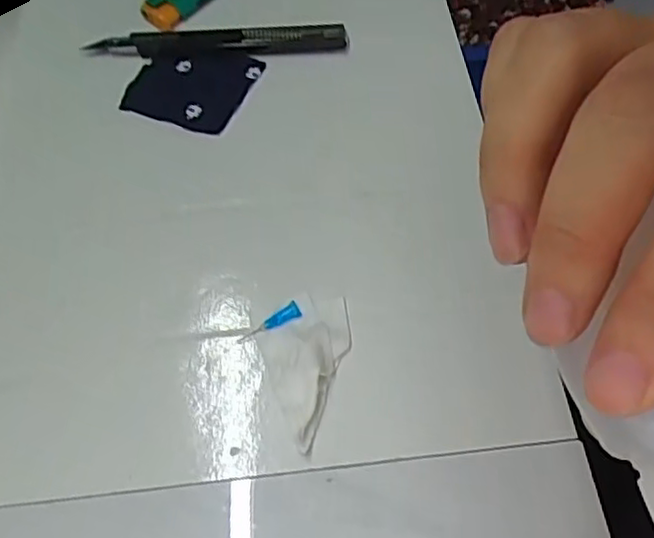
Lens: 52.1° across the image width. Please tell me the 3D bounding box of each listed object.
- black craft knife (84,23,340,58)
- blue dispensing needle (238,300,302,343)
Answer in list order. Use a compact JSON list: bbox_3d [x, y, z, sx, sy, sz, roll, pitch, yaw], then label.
[{"bbox_3d":[-0.061,-0.130,0.380,0.141,0.008,0.018,-2,57,0],"label":"black craft knife"},{"bbox_3d":[-0.026,0.024,0.294,0.031,0.005,0.007,-29,59,5],"label":"blue dispensing needle"}]

